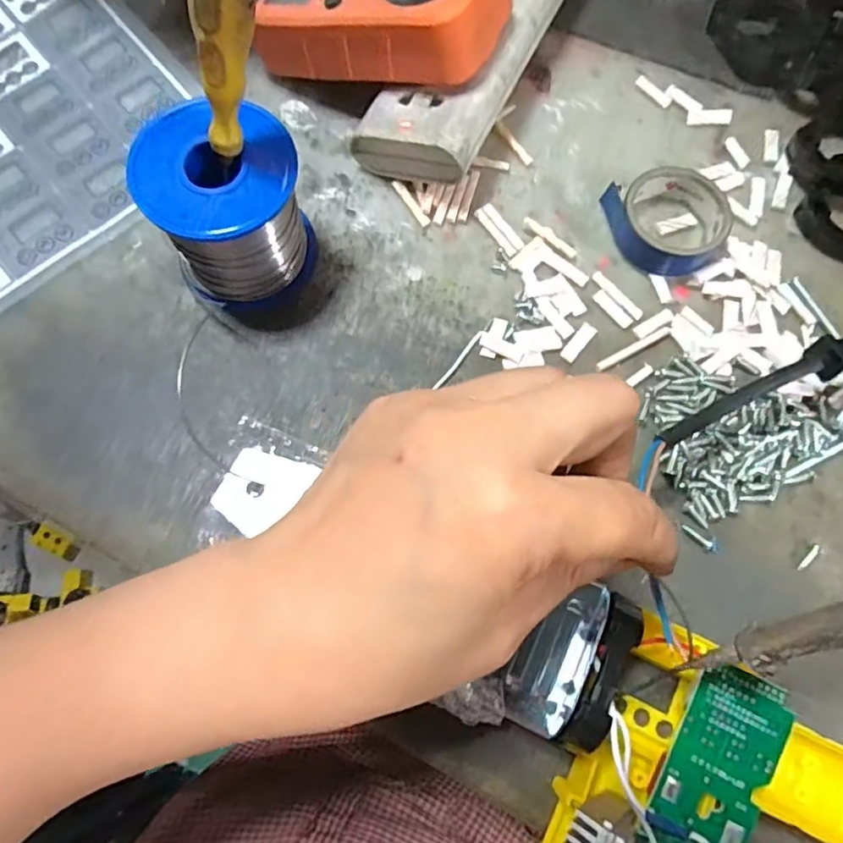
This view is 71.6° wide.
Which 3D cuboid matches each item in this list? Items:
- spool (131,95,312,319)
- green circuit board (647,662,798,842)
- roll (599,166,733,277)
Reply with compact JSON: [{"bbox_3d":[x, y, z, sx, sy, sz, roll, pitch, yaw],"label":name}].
[{"bbox_3d":[-0.084,-0.094,0.260,0.062,0.069,0.060,0,75,-2],"label":"spool"},{"bbox_3d":[0.104,0.127,0.207,0.033,0.004,0.076,25,83,14],"label":"green circuit board"},{"bbox_3d":[0.125,-0.101,0.295,0.053,0.018,0.054,0,75,-2],"label":"roll"}]

